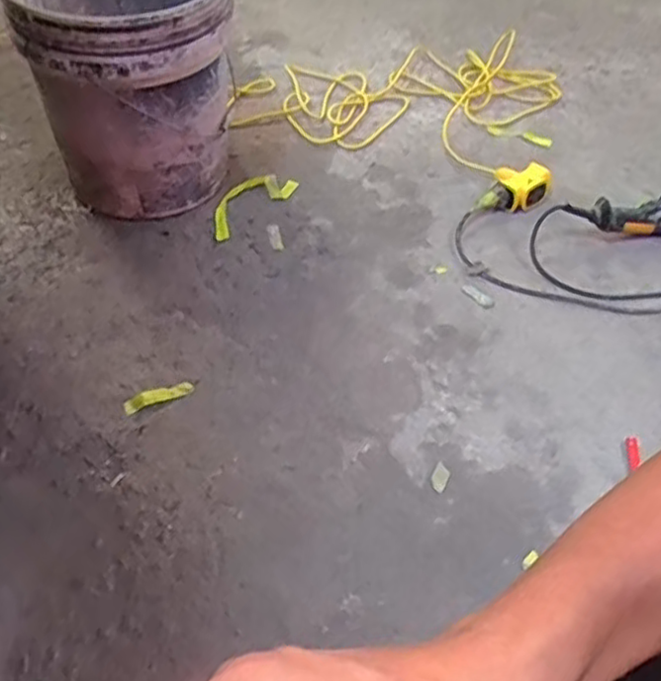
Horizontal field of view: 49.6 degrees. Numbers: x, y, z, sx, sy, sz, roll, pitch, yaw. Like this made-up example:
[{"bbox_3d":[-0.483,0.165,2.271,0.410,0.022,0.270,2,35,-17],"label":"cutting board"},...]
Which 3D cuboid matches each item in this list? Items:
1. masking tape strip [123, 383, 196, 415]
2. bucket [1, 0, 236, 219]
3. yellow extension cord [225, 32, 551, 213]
[{"bbox_3d":[-0.210,0.068,0.873,0.084,0.009,0.020,-19,53,-20],"label":"masking tape strip"},{"bbox_3d":[-0.284,-0.372,1.031,0.267,0.318,0.267,2,48,-2],"label":"bucket"},{"bbox_3d":[0.152,-0.455,1.309,0.570,0.055,0.466,22,50,14],"label":"yellow extension cord"}]

